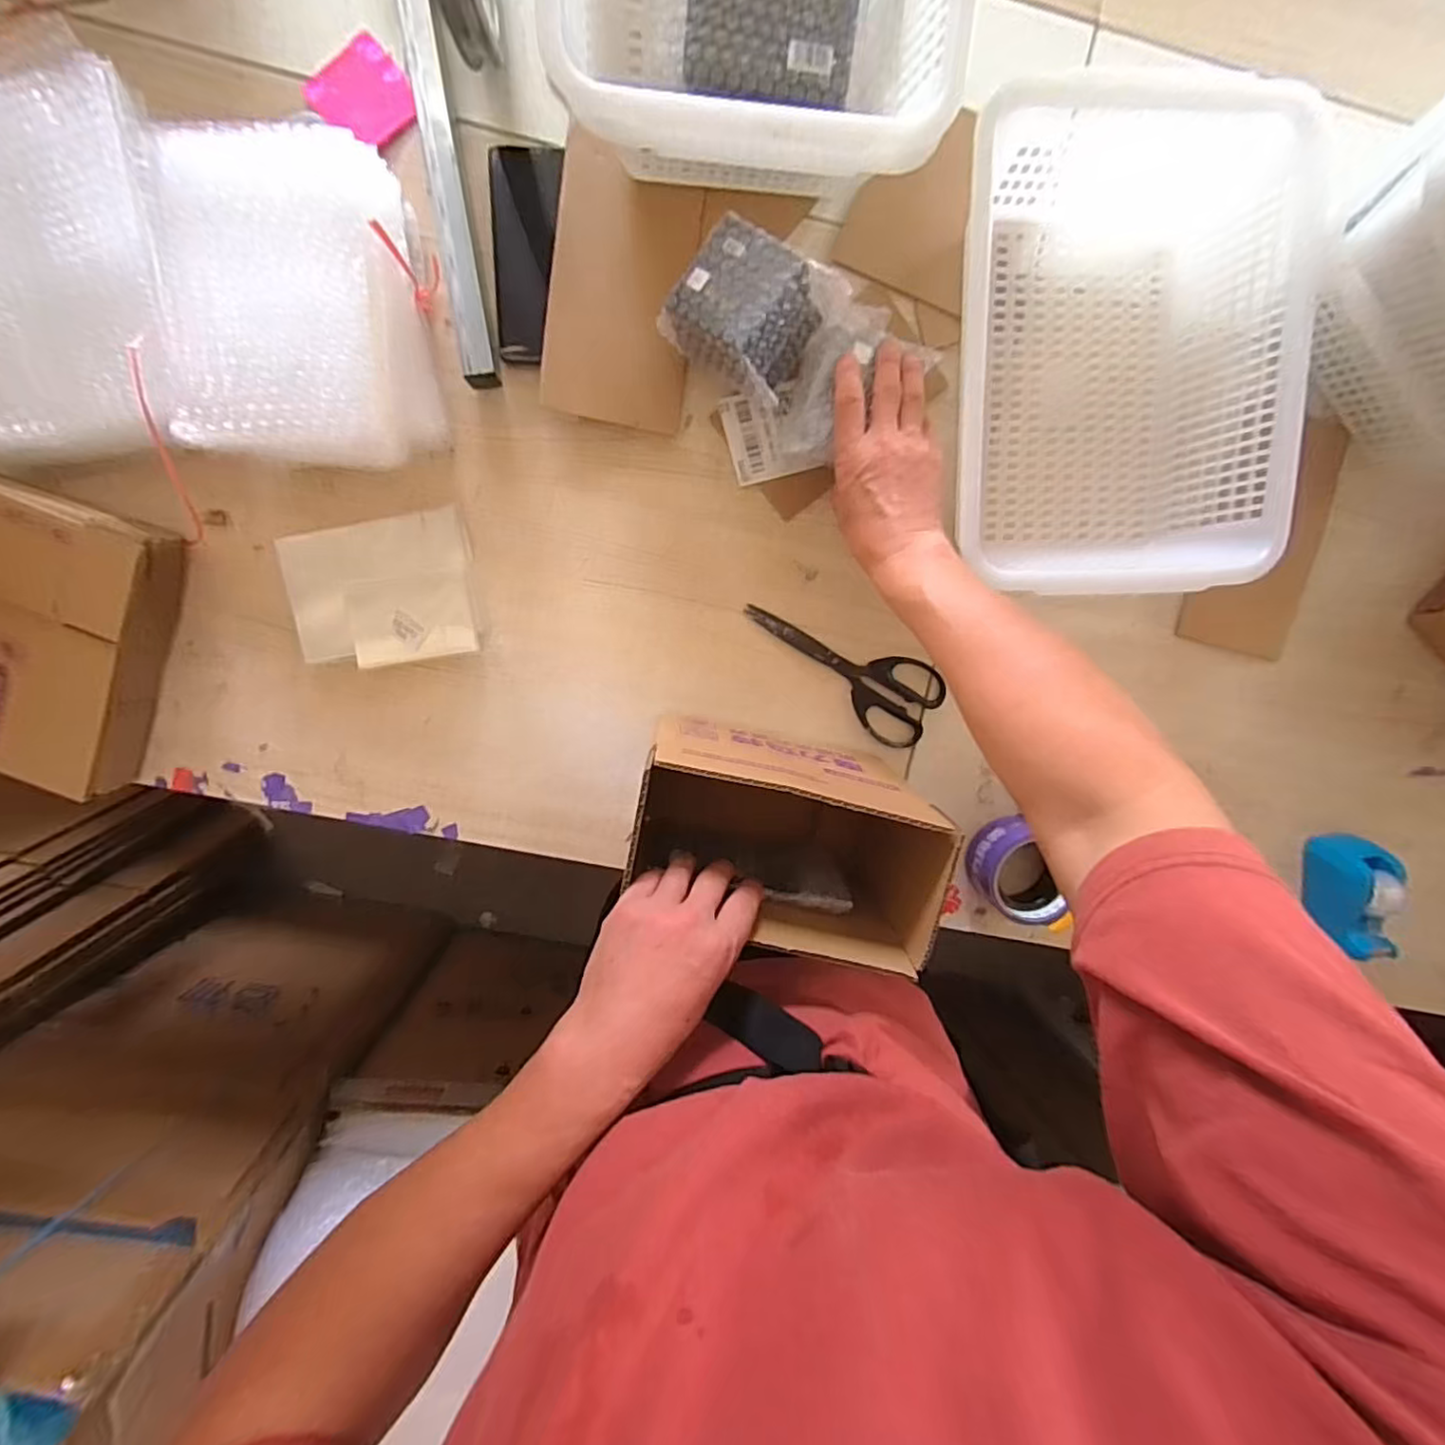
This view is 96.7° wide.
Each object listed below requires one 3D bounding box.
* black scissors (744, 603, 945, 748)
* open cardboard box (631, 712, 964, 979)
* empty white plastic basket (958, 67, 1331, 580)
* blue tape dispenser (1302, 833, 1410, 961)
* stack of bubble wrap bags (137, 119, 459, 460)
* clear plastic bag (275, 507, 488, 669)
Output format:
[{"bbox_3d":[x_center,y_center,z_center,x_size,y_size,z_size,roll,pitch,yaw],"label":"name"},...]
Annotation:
[{"bbox_3d":[0.109,-0.051,0.595,0.197,0.007,0.079,29,95,-7],"label":"black scissors"},{"bbox_3d":[0.046,0.083,0.512,0.220,0.190,0.123,12,96,-5],"label":"open cardboard box"},{"bbox_3d":[0.309,-0.286,0.525,0.266,0.107,0.352,-2,97,-3],"label":"empty white plastic basket"},{"bbox_3d":[0.624,0.172,0.642,0.052,0.070,0.118,3,97,-4],"label":"blue tape dispenser"},{"bbox_3d":[-0.316,-0.303,0.486,0.166,0.086,0.217,-2,97,-3],"label":"stack of bubble wrap bags"},{"bbox_3d":[-0.295,-0.112,0.558,0.157,0.022,0.120,-9,98,-2],"label":"clear plastic bag"}]

